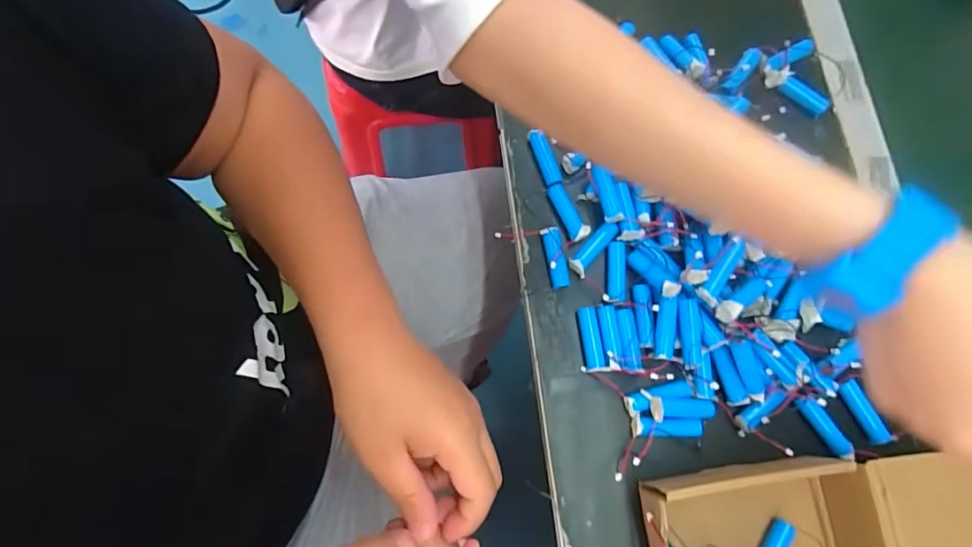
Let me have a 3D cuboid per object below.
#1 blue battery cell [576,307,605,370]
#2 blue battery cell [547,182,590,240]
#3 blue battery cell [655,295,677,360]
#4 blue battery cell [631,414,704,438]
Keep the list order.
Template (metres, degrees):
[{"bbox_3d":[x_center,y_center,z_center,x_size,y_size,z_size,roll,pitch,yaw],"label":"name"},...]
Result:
[{"bbox_3d":[0.082,0.052,0.399,0.015,0.017,0.049,-5,77,-3],"label":"blue battery cell"},{"bbox_3d":[0.068,-0.051,0.422,0.014,0.016,0.050,-26,79,-7],"label":"blue battery cell"},{"bbox_3d":[0.138,0.041,0.384,0.014,0.011,0.047,3,95,0],"label":"blue battery cell"},{"bbox_3d":[0.138,0.117,0.386,0.054,0.018,0.015,1,77,-1],"label":"blue battery cell"}]

